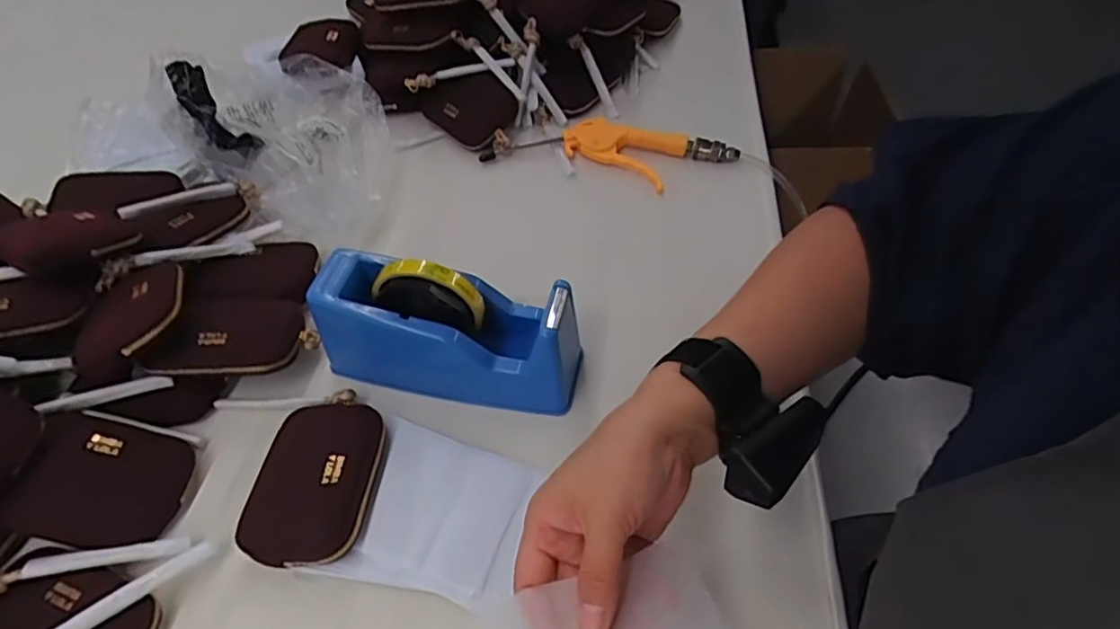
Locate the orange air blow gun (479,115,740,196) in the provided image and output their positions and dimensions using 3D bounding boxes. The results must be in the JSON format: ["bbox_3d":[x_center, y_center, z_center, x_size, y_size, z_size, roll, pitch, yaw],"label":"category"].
[{"bbox_3d":[0.057,-0.184,0.668,0.265,0.023,0.090,14,53,13],"label":"orange air blow gun"}]

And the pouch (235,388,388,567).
[{"bbox_3d":[-0.170,0.112,0.429,0.077,0.028,0.124,3,51,4],"label":"pouch"}]

